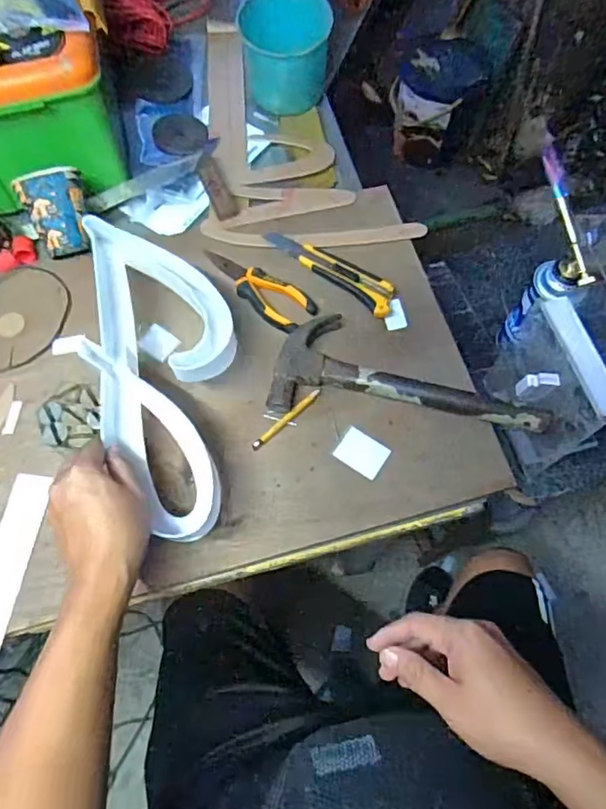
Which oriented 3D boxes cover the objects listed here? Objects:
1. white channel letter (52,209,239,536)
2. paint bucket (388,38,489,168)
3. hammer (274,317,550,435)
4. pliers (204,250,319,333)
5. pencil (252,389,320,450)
[{"bbox_3d":[-0.146,-0.032,0.564,0.159,0.037,0.326,-14,76,-4],"label":"white channel letter"},{"bbox_3d":[0.338,-0.792,1.472,0.210,0.189,0.218,0,69,1],"label":"paint bucket"},{"bbox_3d":[0.113,-0.036,0.614,0.286,0.025,0.112,5,69,3],"label":"hammer"},{"bbox_3d":[-0.055,-0.140,0.669,0.149,0.013,0.055,36,74,14],"label":"pliers"},{"bbox_3d":[-0.019,0.016,0.613,0.095,0.006,0.010,-40,73,-13],"label":"pencil"}]

